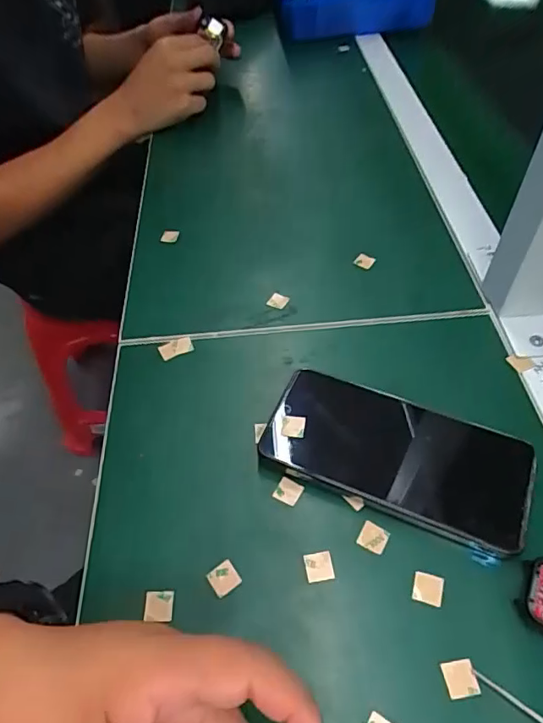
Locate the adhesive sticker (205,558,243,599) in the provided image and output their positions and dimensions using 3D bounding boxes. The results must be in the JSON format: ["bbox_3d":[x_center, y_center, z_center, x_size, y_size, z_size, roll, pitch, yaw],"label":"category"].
[{"bbox_3d":[-0.027,0.124,0.284,0.016,0.004,0.016,-34,65,-13],"label":"adhesive sticker"}]

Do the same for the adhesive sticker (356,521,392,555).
[{"bbox_3d":[0.060,0.103,0.293,0.016,0.004,0.015,22,55,19],"label":"adhesive sticker"}]

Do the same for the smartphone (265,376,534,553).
[{"bbox_3d":[0.079,0.059,0.321,0.160,0.015,0.076,19,54,17],"label":"smartphone"}]

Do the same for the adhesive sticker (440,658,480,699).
[{"bbox_3d":[0.094,0.159,0.248,0.015,0.004,0.016,-10,54,0],"label":"adhesive sticker"}]

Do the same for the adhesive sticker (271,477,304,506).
[{"bbox_3d":[0.010,0.083,0.315,0.016,0.004,0.015,23,68,20],"label":"adhesive sticker"}]

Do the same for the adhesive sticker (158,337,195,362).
[{"bbox_3d":[-0.075,-0.010,0.393,0.025,0.004,0.015,-21,61,-10],"label":"adhesive sticker"}]

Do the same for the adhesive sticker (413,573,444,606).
[{"bbox_3d":[0.086,0.126,0.275,0.015,0.004,0.015,11,60,15],"label":"adhesive sticker"}]

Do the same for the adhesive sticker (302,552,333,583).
[{"bbox_3d":[0.027,0.118,0.286,0.016,0.004,0.015,-10,59,-3],"label":"adhesive sticker"}]

